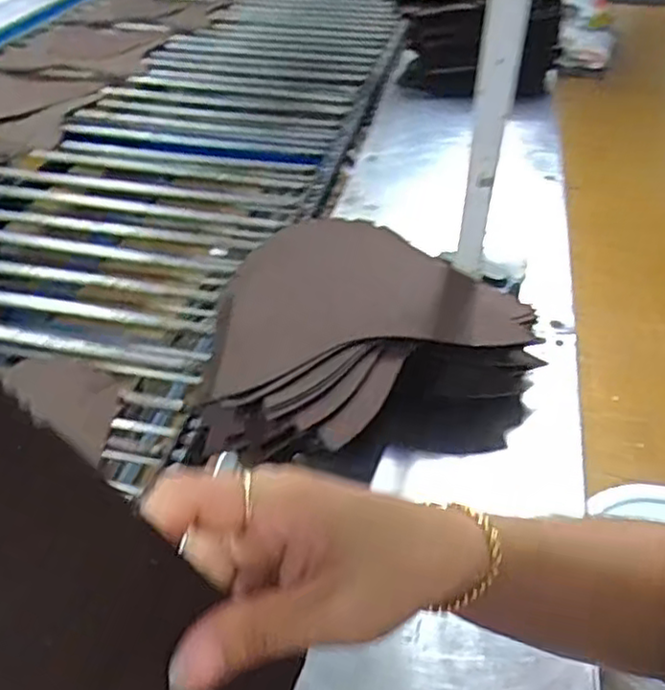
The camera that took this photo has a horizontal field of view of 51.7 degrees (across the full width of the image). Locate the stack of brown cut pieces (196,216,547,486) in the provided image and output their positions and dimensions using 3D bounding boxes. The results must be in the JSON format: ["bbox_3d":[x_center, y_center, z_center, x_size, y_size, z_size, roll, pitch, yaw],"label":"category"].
[{"bbox_3d":[0.040,-0.006,0.606,0.260,0.106,0.270,16,41,16],"label":"stack of brown cut pieces"}]

